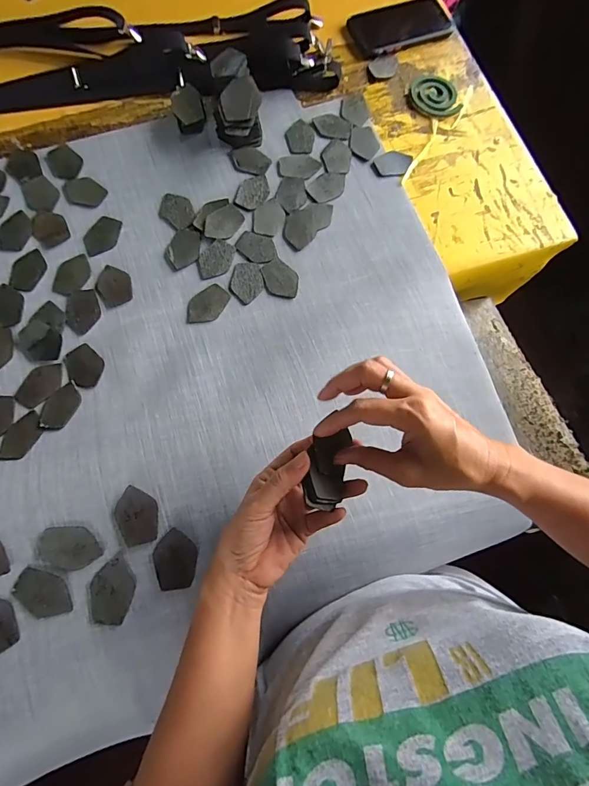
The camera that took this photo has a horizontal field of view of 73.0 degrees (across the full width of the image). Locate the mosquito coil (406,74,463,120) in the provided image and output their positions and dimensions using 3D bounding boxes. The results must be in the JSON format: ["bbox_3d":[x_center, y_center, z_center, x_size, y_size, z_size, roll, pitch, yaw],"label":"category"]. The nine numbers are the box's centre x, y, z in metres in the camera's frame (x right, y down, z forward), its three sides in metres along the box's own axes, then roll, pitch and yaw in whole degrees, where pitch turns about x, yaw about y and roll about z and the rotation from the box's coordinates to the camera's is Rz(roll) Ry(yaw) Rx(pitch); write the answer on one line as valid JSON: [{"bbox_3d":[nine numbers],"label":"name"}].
[{"bbox_3d":[0.197,-0.427,0.569,0.069,0.005,0.081,-23,76,-7],"label":"mosquito coil"}]

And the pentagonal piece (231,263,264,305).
[{"bbox_3d":[-0.057,-0.133,0.479,0.037,0.004,0.051,8,74,1],"label":"pentagonal piece"}]

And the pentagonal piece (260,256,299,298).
[{"bbox_3d":[-0.017,-0.138,0.477,0.039,0.004,0.052,-16,75,-5],"label":"pentagonal piece"}]

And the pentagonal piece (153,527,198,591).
[{"bbox_3d":[-0.109,0.154,0.368,0.037,0.004,0.051,-13,83,-15],"label":"pentagonal piece"}]

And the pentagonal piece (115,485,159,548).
[{"bbox_3d":[-0.146,0.114,0.370,0.036,0.004,0.051,-15,85,-9],"label":"pentagonal piece"}]

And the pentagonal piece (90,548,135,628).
[{"bbox_3d":[-0.166,0.179,0.361,0.040,0.004,0.057,-12,80,-4],"label":"pentagonal piece"}]

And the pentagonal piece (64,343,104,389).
[{"bbox_3d":[-0.233,-0.030,0.441,0.052,0.006,0.038,41,77,10],"label":"pentagonal piece"}]

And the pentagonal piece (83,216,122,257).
[{"bbox_3d":[-0.237,-0.193,0.492,0.039,0.004,0.055,22,75,5],"label":"pentagonal piece"}]

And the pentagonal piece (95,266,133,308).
[{"bbox_3d":[-0.215,-0.128,0.472,0.039,0.004,0.054,-25,76,-8],"label":"pentagonal piece"}]

